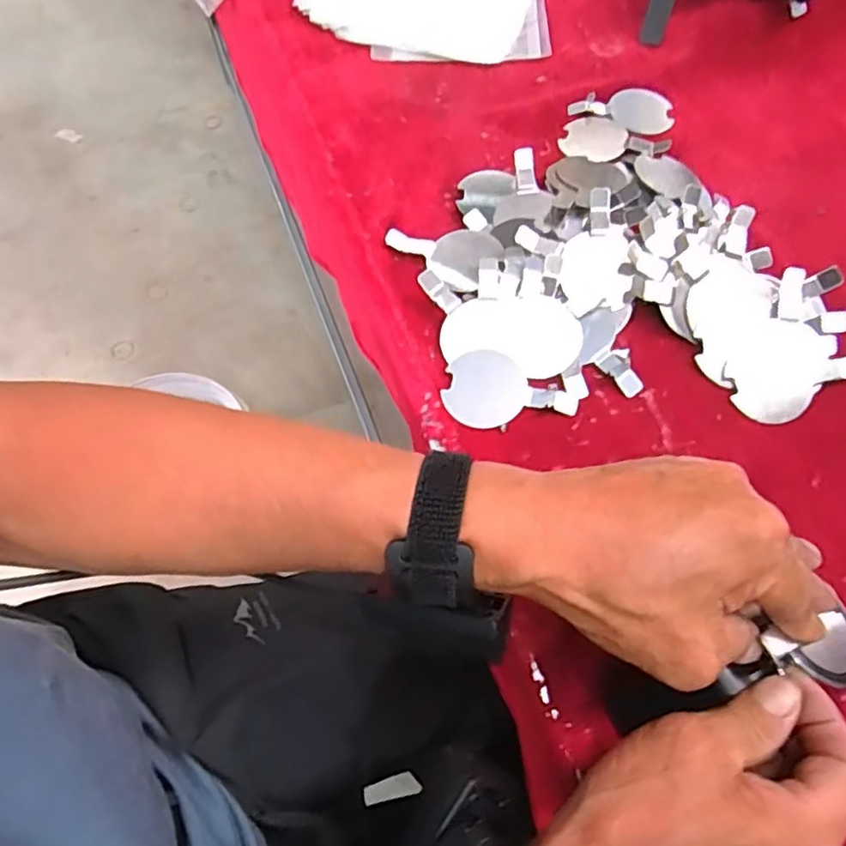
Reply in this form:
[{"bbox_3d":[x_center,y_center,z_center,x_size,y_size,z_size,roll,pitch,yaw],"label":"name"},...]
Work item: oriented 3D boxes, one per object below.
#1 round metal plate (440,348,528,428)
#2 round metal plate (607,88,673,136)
[{"bbox_3d":[0.039,-0.022,0.413,0.053,0.004,0.051,-17,68,0],"label":"round metal plate"},{"bbox_3d":[0.179,-0.258,0.530,0.050,0.004,0.053,7,62,4],"label":"round metal plate"}]

